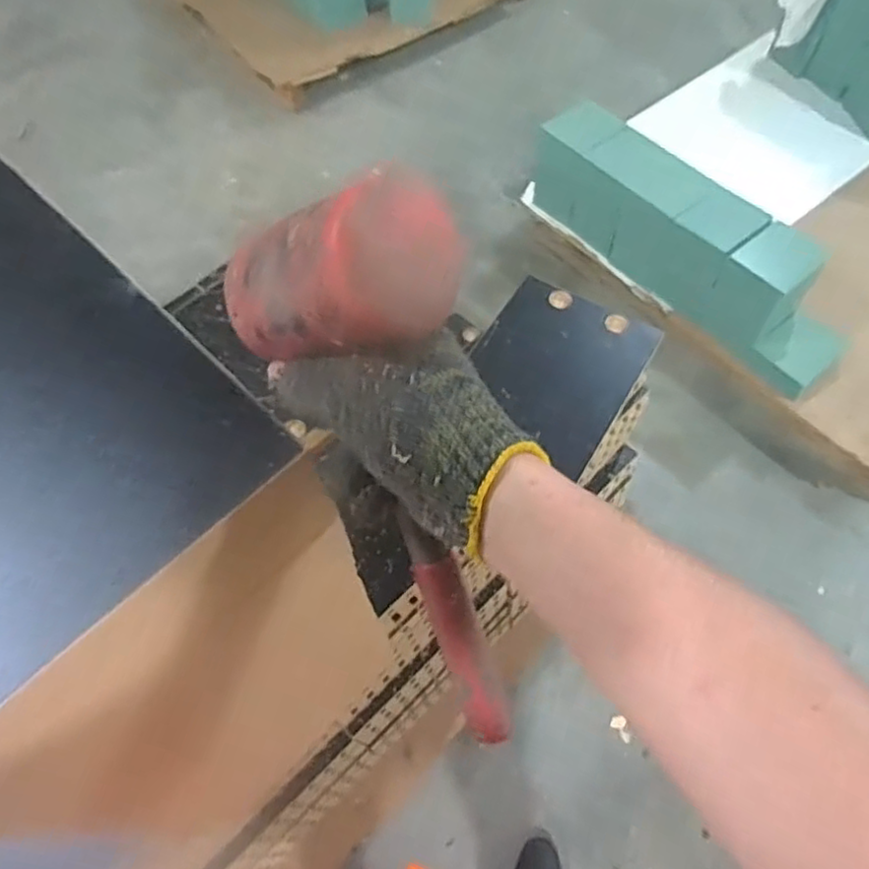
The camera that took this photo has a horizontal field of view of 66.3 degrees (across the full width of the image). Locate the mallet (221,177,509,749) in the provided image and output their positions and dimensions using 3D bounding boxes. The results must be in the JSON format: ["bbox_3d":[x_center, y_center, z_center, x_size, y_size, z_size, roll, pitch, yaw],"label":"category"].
[{"bbox_3d":[-0.019,0.025,0.318,0.102,0.276,0.061,-17,24,-6],"label":"mallet"}]

